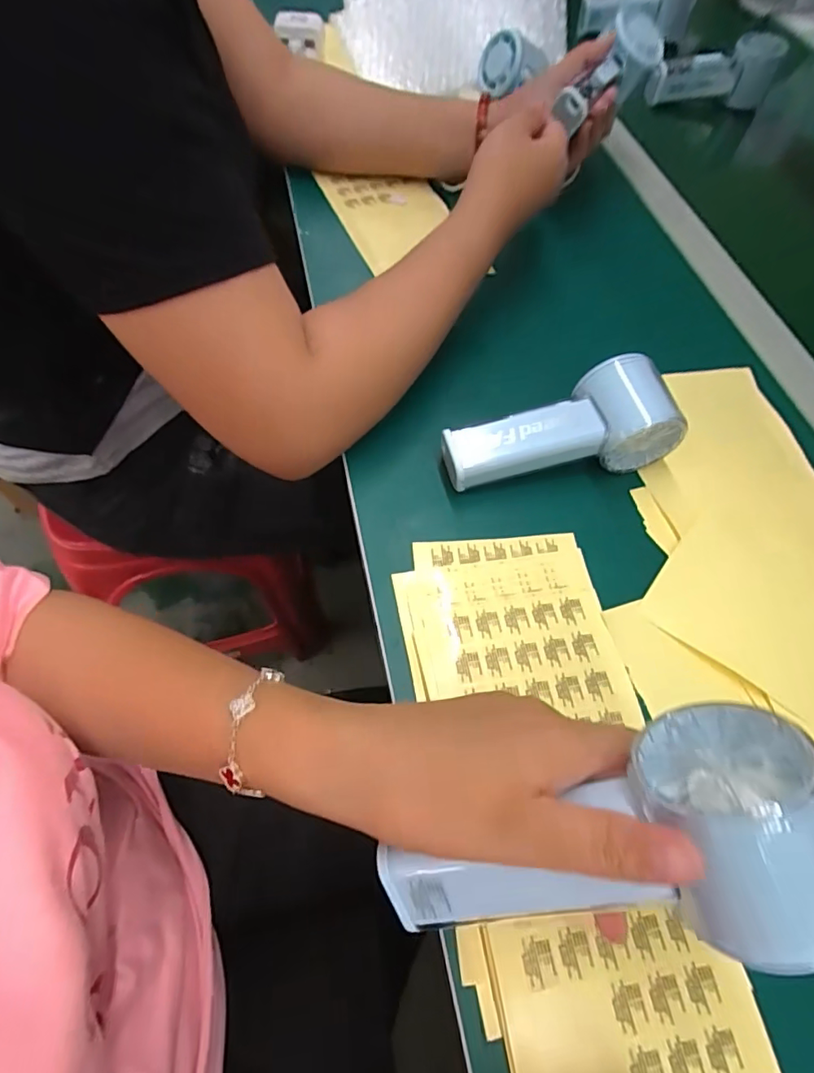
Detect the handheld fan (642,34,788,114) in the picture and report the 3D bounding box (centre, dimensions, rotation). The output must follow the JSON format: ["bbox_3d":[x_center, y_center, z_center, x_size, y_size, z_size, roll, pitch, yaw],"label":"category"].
[{"bbox_3d":[0.358,-0.546,0.622,0.151,0.056,0.038,-6,63,-8],"label":"handheld fan"}]

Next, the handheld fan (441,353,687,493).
[{"bbox_3d":[0.100,-0.073,0.345,0.150,0.057,0.056,-6,63,-8],"label":"handheld fan"}]

